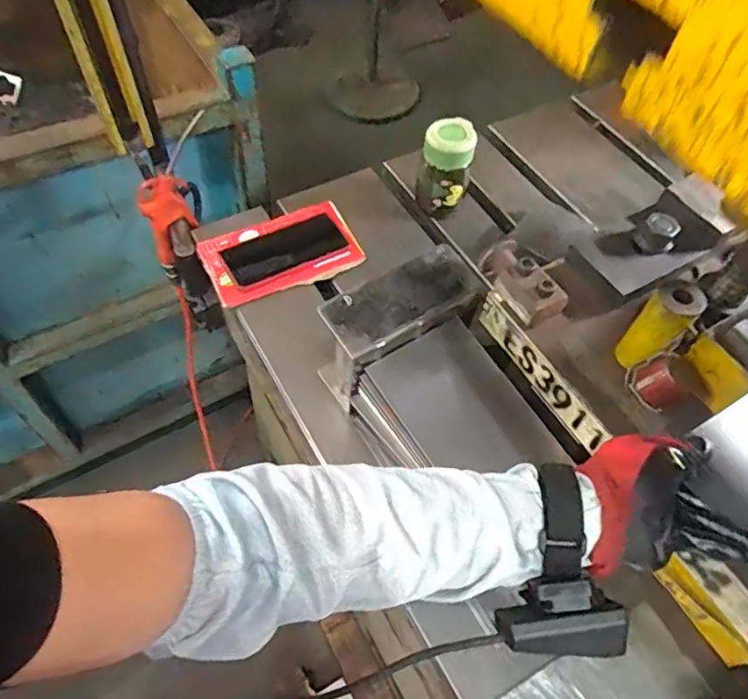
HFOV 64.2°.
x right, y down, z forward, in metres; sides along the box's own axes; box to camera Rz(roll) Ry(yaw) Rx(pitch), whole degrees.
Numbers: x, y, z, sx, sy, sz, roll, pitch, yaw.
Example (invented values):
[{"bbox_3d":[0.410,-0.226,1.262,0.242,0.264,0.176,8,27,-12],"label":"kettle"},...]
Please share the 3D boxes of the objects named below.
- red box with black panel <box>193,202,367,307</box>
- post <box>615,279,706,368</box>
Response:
[{"bbox_3d":[-0.123,-0.125,0.797,0.199,0.037,0.118,-20,60,-17],"label":"red box with black panel"},{"bbox_3d":[0.253,-0.019,0.533,0.039,0.089,0.041,39,62,19],"label":"post"}]

